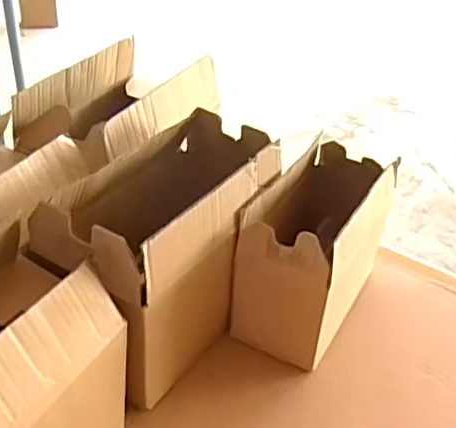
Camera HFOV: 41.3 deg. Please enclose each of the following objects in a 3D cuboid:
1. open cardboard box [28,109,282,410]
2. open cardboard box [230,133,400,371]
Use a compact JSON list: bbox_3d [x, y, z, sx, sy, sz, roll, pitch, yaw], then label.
[{"bbox_3d":[-0.062,0.037,0.635,0.139,0.210,0.247,25,43,23],"label":"open cardboard box"},{"bbox_3d":[0.100,0.038,0.683,0.120,0.175,0.198,23,42,21],"label":"open cardboard box"}]

